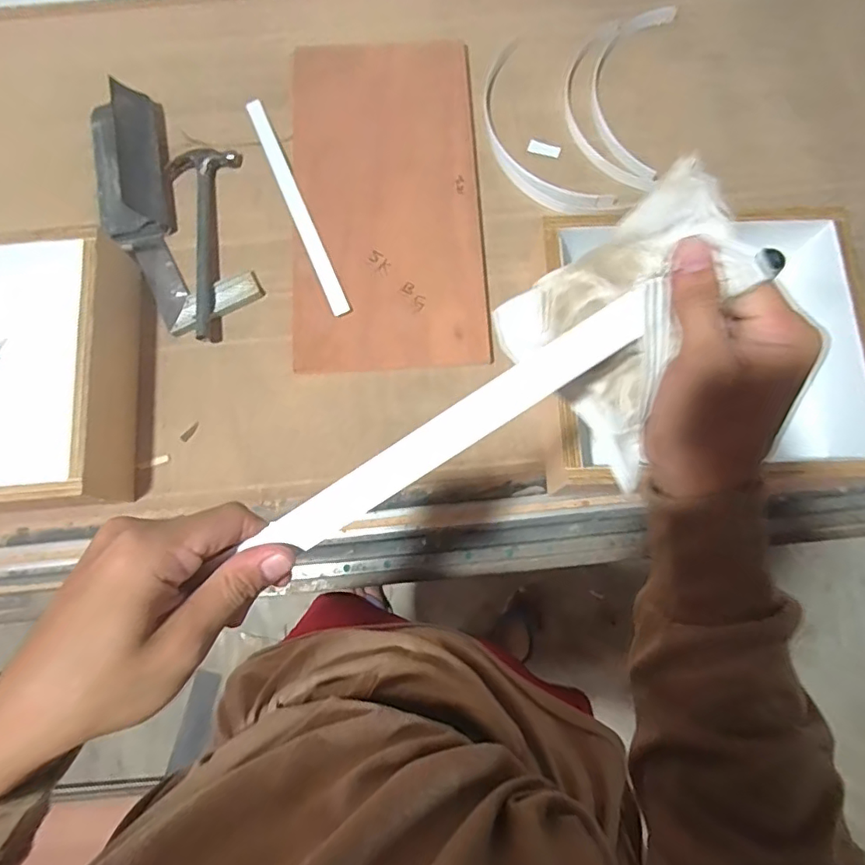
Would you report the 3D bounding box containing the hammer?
[{"bbox_3d":[-0.353,-0.282,0.804,0.101,0.024,0.307,3,76,1],"label":"hammer"}]

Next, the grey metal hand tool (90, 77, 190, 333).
[{"bbox_3d":[-0.434,-0.330,0.800,0.102,0.061,0.372,-13,77,-3],"label":"grey metal hand tool"}]

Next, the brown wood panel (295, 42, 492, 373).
[{"bbox_3d":[-0.066,-0.350,0.817,0.263,0.022,0.521,-3,80,-4],"label":"brown wood panel"}]

